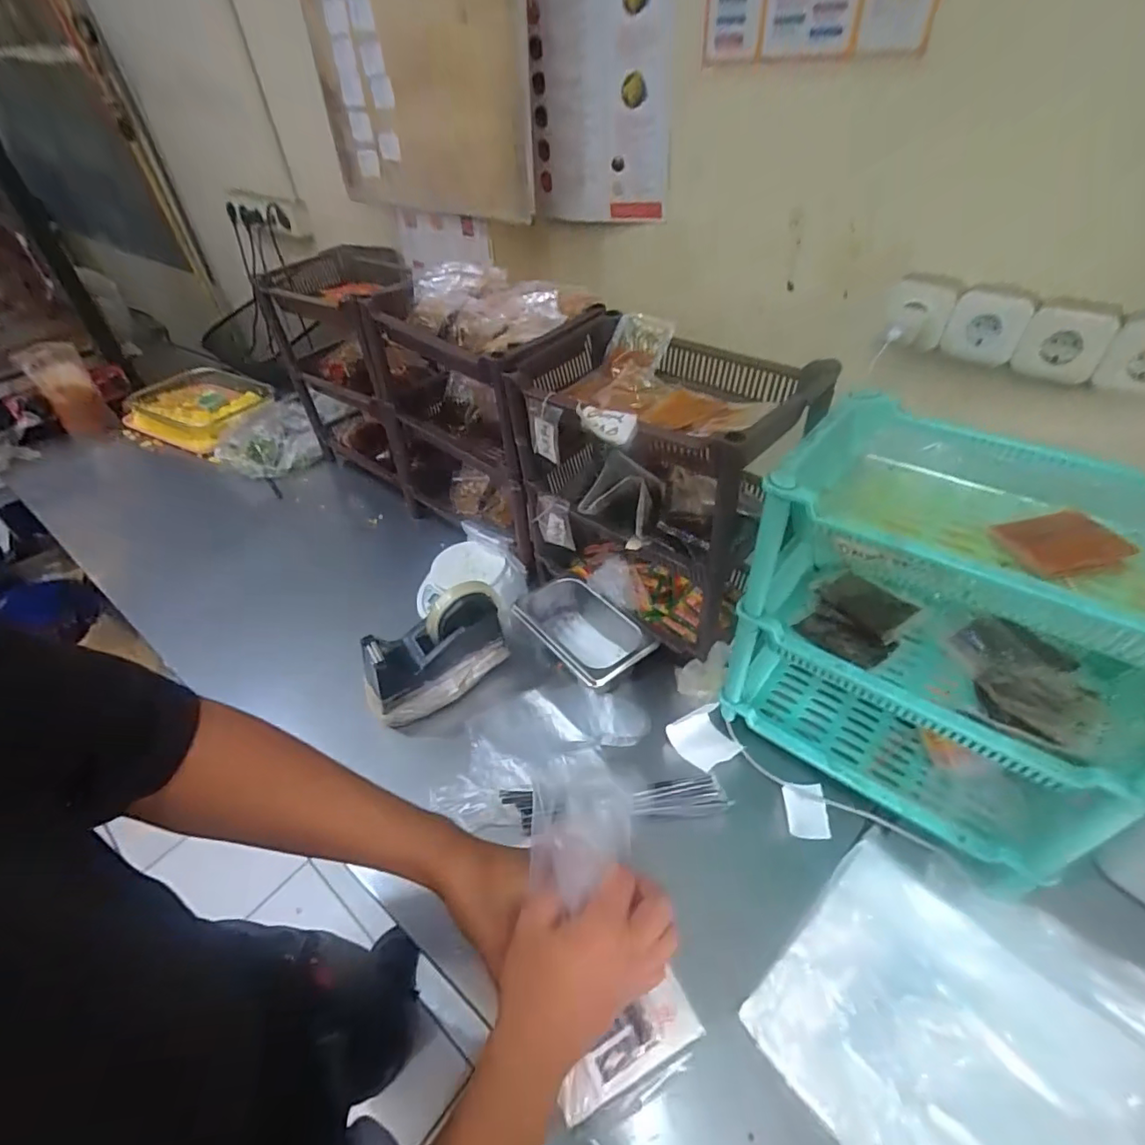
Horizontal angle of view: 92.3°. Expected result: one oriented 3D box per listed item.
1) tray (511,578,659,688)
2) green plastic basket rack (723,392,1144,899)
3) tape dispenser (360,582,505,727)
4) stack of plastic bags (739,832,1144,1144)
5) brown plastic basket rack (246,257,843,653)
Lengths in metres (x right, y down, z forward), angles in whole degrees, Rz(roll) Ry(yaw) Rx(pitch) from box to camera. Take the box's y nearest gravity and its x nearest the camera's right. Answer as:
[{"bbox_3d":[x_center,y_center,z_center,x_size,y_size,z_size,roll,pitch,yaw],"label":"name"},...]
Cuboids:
[{"bbox_3d":[0.015,0.077,0.691,0.106,0.063,0.178,-28,48,-24],"label":"tray"},{"bbox_3d":[0.316,0.057,0.476,0.287,0.305,0.183,29,52,30],"label":"green plastic basket rack"},{"bbox_3d":[-0.156,0.095,0.634,0.171,0.130,0.056,-26,47,-22],"label":"tape dispenser"},{"bbox_3d":[0.271,0.332,0.397,0.210,0.010,0.208,-32,50,-27],"label":"stack of plastic bags"},{"bbox_3d":[-0.146,-0.231,0.839,0.951,0.333,0.211,30,52,31],"label":"brown plastic basket rack"}]

